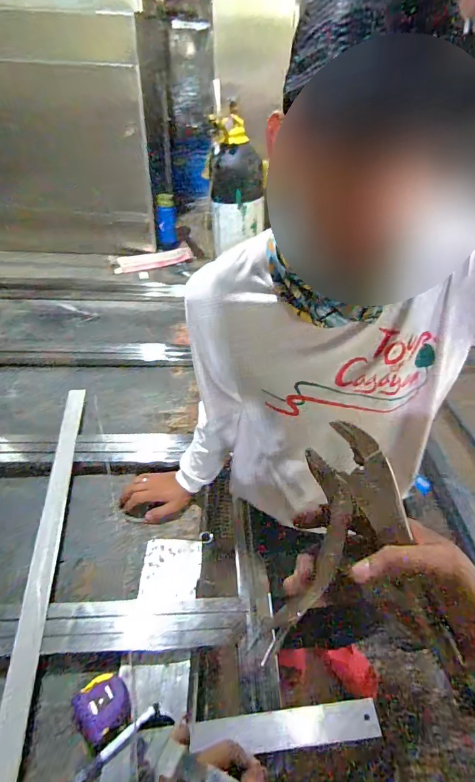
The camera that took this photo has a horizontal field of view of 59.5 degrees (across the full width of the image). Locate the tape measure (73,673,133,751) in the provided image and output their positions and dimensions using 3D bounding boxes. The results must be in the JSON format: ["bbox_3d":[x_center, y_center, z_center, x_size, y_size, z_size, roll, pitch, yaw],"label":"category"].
[{"bbox_3d":[-0.199,0.469,0.615,0.076,0.046,0.084,-28,51,-33],"label":"tape measure"}]

